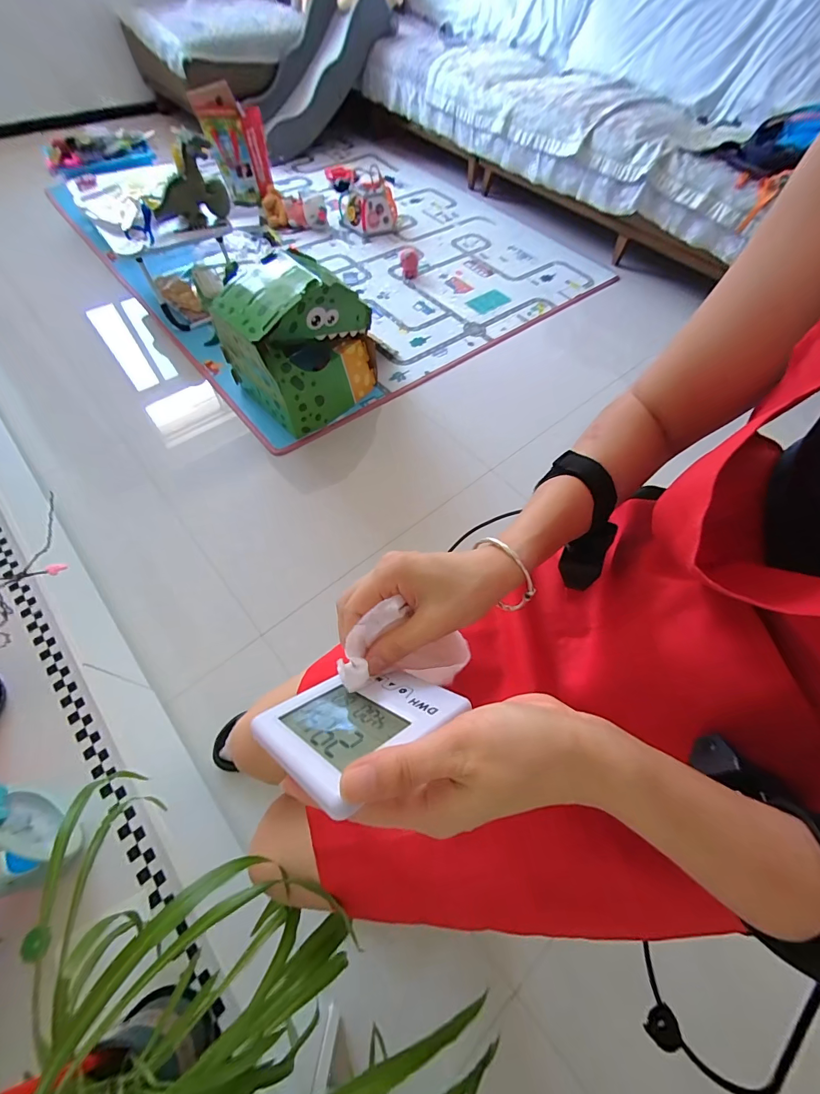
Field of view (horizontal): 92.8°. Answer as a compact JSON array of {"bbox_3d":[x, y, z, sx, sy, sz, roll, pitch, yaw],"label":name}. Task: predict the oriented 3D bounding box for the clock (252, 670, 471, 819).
[{"bbox_3d":[-0.031,0.090,0.214,0.095,0.091,0.009,-10,98,-43],"label":"clock"}]

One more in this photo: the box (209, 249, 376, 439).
[{"bbox_3d":[-0.374,-0.705,1.288,0.366,0.390,0.450,35,65,15],"label":"box"}]

